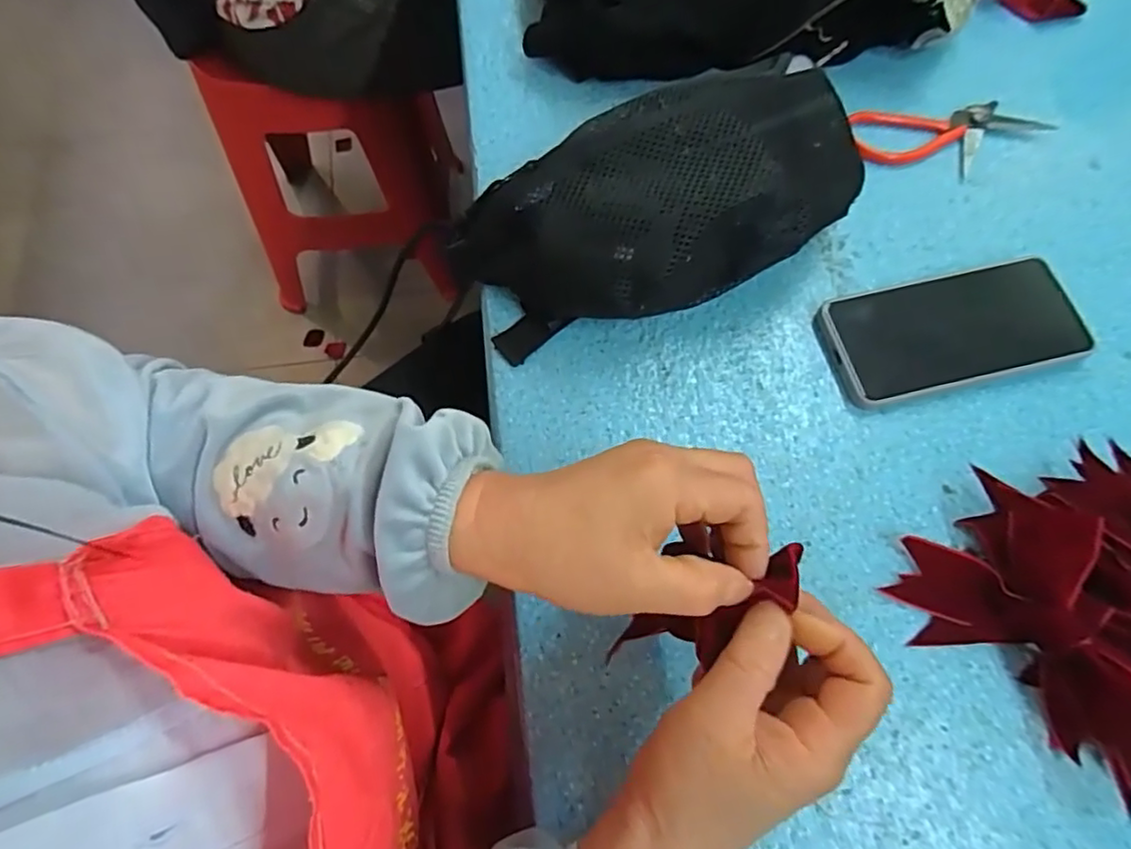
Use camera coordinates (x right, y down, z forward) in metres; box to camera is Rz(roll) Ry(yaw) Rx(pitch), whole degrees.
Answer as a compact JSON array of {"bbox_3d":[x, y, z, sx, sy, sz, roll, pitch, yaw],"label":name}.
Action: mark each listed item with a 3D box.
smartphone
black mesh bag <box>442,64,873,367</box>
[{"bbox_3d":[0.250,-0.062,0.410,0.157,0.016,0.077,-12,73,0],"label":"smartphone"},{"bbox_3d":[0.051,-0.125,0.390,0.232,0.101,0.108,-21,71,-9],"label":"black mesh bag"}]

